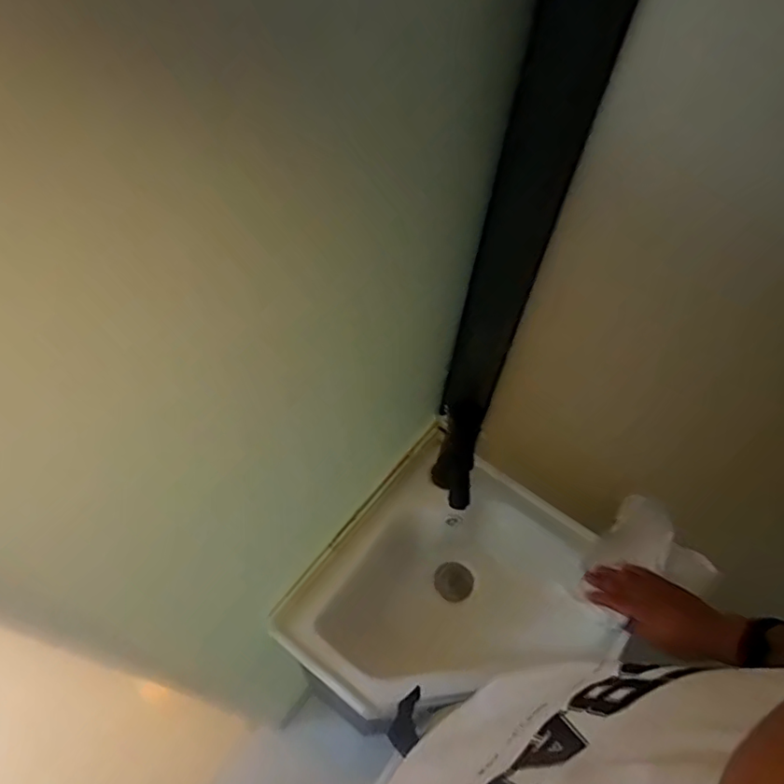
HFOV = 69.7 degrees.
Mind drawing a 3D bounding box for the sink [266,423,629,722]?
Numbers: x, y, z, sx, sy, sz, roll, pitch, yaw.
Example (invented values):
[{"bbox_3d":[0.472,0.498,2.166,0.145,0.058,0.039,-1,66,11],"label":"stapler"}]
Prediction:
[{"bbox_3d":[0.092,0.310,0.805,0.372,0.144,0.374,34,59,18],"label":"sink"}]

